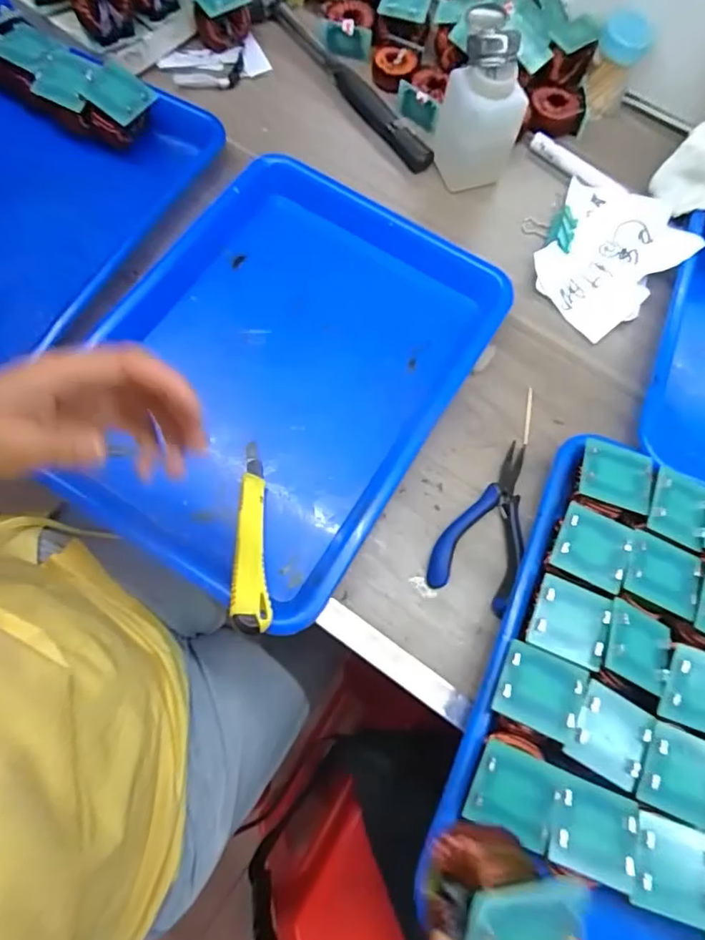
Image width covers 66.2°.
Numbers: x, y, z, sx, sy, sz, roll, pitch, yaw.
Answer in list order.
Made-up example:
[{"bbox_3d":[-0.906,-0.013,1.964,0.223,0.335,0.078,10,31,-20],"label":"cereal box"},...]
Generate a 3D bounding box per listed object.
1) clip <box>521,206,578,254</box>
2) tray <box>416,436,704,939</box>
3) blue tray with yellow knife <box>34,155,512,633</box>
[{"bbox_3d":[0.177,-0.216,0.483,0.045,0.020,0.039,20,71,3],"label":"clip"},{"bbox_3d":[0.205,0.161,0.341,0.243,0.070,0.311,24,72,4],"label":"tray"},{"bbox_3d":[-0.055,-0.083,0.416,0.255,0.033,0.331,31,72,7],"label":"blue tray with yellow knife"}]

